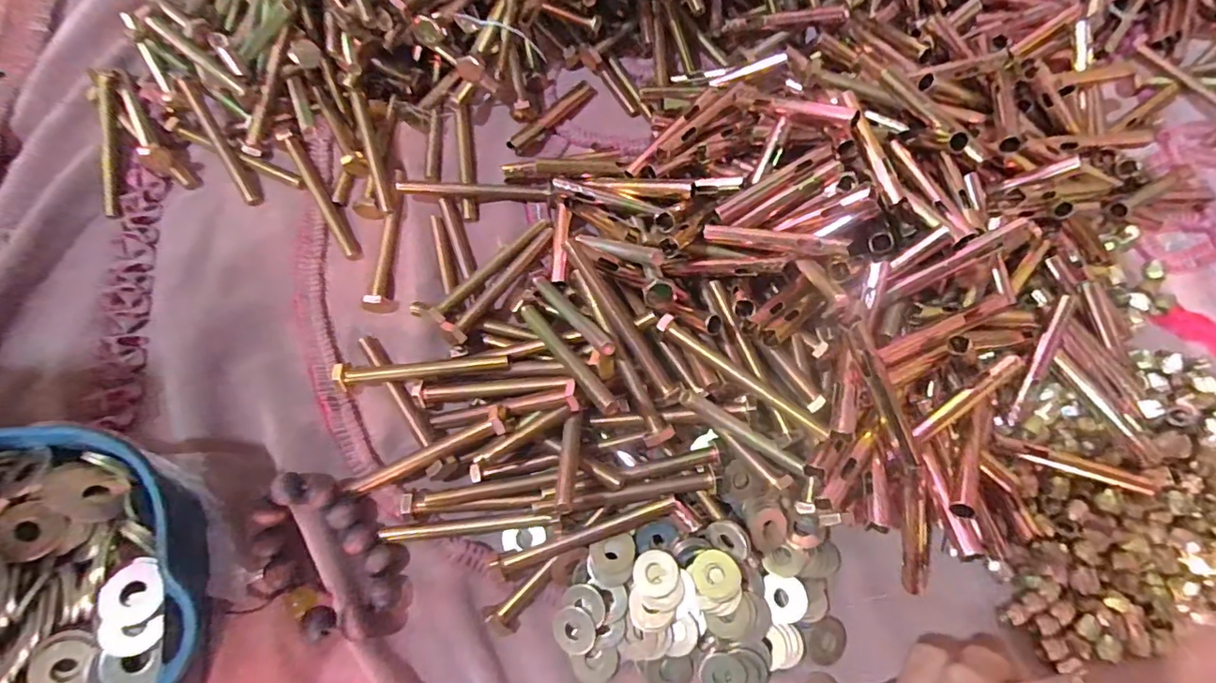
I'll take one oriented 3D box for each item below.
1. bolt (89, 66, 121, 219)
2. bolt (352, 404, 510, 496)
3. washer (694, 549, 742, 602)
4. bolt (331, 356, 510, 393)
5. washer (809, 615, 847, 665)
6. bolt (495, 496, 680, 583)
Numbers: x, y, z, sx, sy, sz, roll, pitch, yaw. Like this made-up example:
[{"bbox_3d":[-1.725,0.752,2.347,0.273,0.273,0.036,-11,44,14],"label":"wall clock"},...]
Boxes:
[{"bbox_3d":[-0.343,-0.139,0.380,0.012,0.016,0.109,-9,74,-5],"label":"bolt"},{"bbox_3d":[-0.097,0.062,0.311,0.095,0.017,0.013,-26,76,7],"label":"bolt"},{"bbox_3d":[0.060,0.128,0.305,0.025,0.004,0.025,14,72,1],"label":"washer"},{"bbox_3d":[-0.110,0.016,0.331,0.102,0.017,0.014,-6,73,-5],"label":"bolt"},{"bbox_3d":[0.121,0.166,0.308,0.023,0.004,0.023,1,72,-3],"label":"washer"},{"bbox_3d":[-0.012,0.107,0.304,0.103,0.015,0.010,-17,74,-9],"label":"bolt"}]

